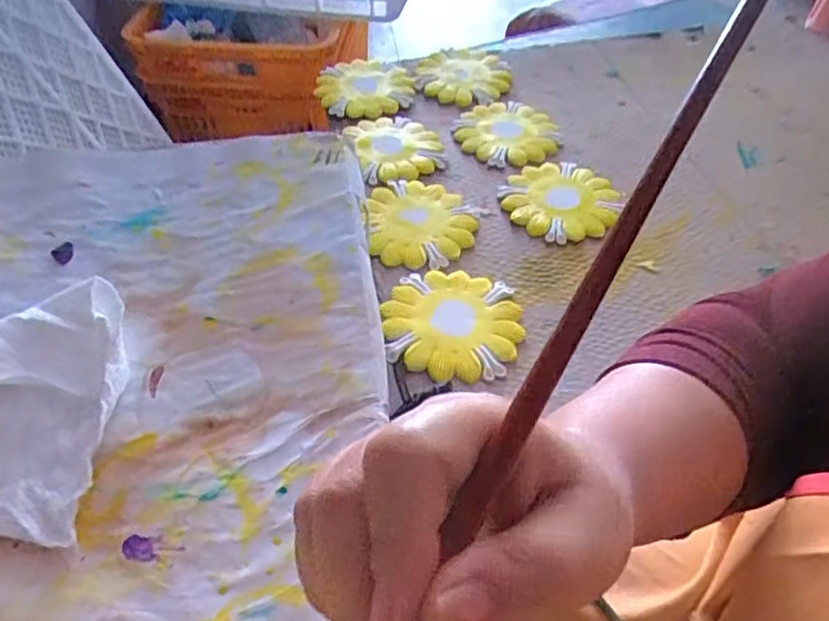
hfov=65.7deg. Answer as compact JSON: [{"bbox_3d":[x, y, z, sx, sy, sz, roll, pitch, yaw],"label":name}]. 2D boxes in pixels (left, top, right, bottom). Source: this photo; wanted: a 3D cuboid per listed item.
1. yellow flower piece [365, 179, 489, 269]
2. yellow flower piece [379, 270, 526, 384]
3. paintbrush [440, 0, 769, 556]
[{"bbox_3d":[0.006,-0.089,0.666,0.125,0.015,0.124,8,50,6],"label":"yellow flower piece"},{"bbox_3d":[0.033,0.008,0.570,0.121,0.012,0.123,1,50,-1],"label":"yellow flower piece"},{"bbox_3d":[0.037,0.014,0.165,0.011,0.007,0.281,27,75,20],"label":"paintbrush"}]

